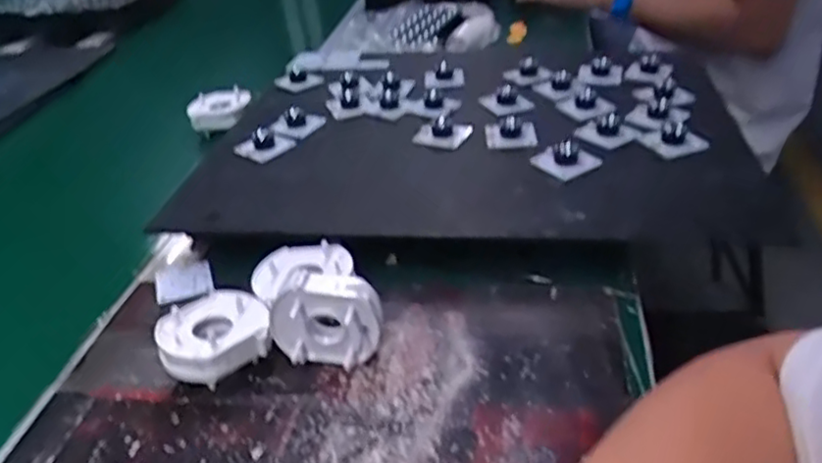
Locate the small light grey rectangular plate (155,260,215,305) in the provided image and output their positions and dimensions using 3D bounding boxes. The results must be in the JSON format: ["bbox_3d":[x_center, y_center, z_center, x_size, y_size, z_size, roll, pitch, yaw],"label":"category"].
[{"bbox_3d":[-0.180,0.040,0.547,0.043,0.006,0.050,-15,34,-14],"label":"small light grey rectangular plate"}]

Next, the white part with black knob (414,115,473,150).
[{"bbox_3d":[0.028,-0.092,0.652,0.046,0.019,0.044,-4,33,3],"label":"white part with black knob"}]

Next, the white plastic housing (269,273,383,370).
[{"bbox_3d":[-0.055,0.058,0.447,0.071,0.062,0.020,-1,33,8],"label":"white plastic housing"}]

